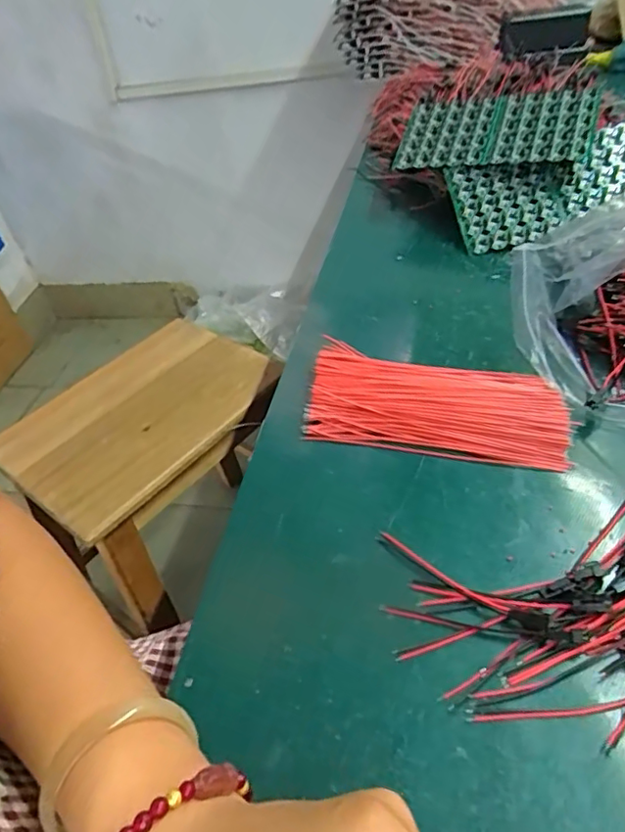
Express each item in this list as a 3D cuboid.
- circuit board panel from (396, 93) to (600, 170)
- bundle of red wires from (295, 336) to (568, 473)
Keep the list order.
[{"bbox_3d":[0.189,-0.305,0.607,0.201,0.023,0.102,15,81,25],"label":"circuit board panel"},{"bbox_3d":[0.087,-0.010,0.409,0.177,0.024,0.085,6,44,14],"label":"bundle of red wires"}]

